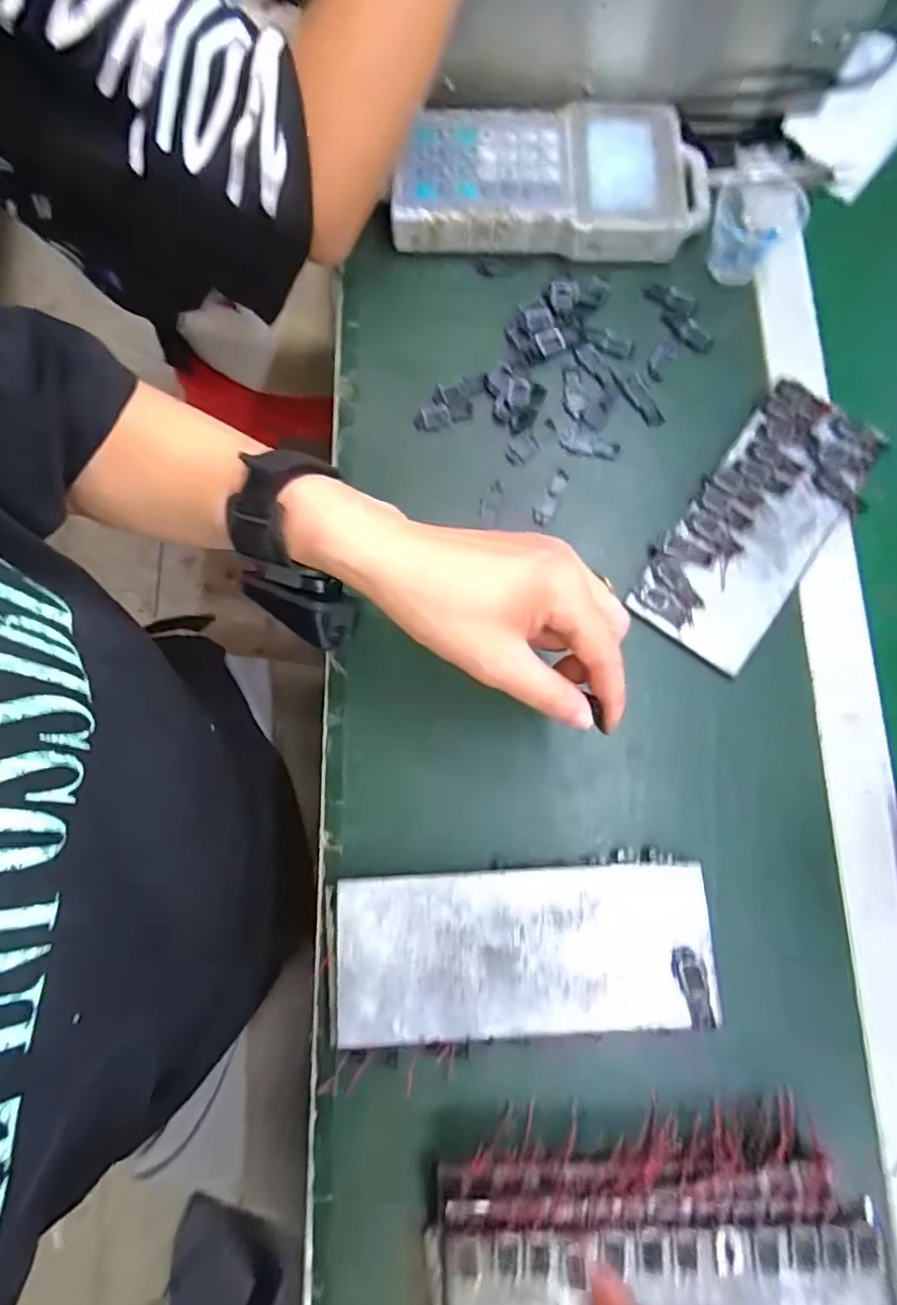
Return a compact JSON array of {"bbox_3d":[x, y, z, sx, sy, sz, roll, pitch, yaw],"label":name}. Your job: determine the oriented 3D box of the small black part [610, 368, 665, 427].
[{"bbox_3d":[0.131,-0.176,0.389,0.015,0.004,0.050,-31,80,-7],"label":"small black part"}]

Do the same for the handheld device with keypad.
[{"bbox_3d":[0.076,-0.341,0.409,0.227,0.034,0.111,3,78,0],"label":"handheld device with keypad"}]

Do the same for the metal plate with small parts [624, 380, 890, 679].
[{"bbox_3d":[0.201,-0.086,0.366,0.084,0.009,0.196,37,80,7],"label":"metal plate with small parts"}]

